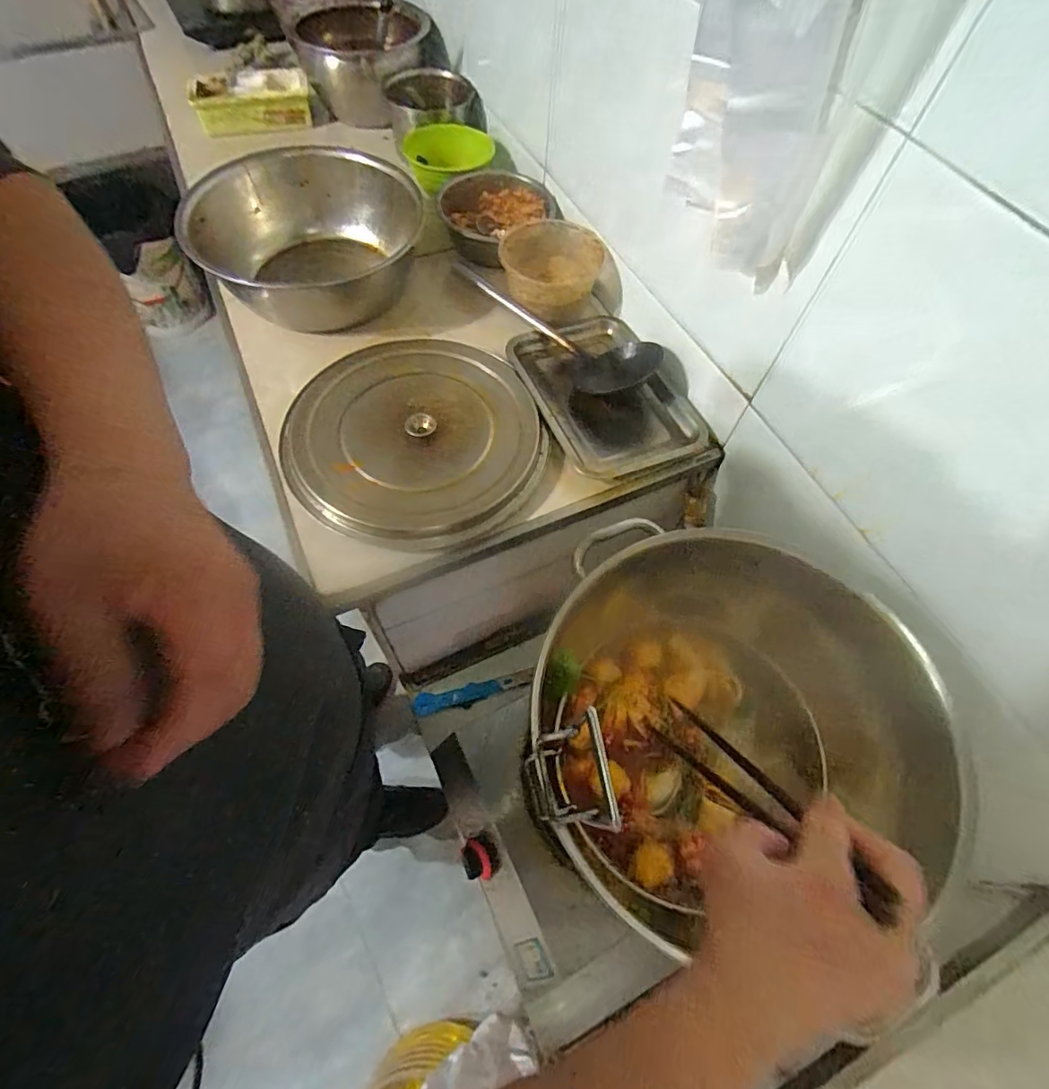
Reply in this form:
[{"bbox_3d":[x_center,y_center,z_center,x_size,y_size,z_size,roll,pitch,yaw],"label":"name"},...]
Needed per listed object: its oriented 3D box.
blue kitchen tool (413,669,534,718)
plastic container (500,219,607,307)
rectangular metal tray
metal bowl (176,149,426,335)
[{"bbox_3d":[-0.094,0.278,0.973,0.221,0.020,0.043,-9,62,-8],"label":"blue kitchen tool"},{"bbox_3d":[0.039,-0.443,0.847,0.155,0.071,0.151,1,61,-2],"label":"plastic container"},{"bbox_3d":[0.116,-0.225,0.786,0.201,0.038,0.294,-18,64,-12],"label":"rectangular metal tray"},{"bbox_3d":[-0.356,-0.486,0.834,0.342,0.095,0.329,1,61,-2],"label":"metal bowl"}]

